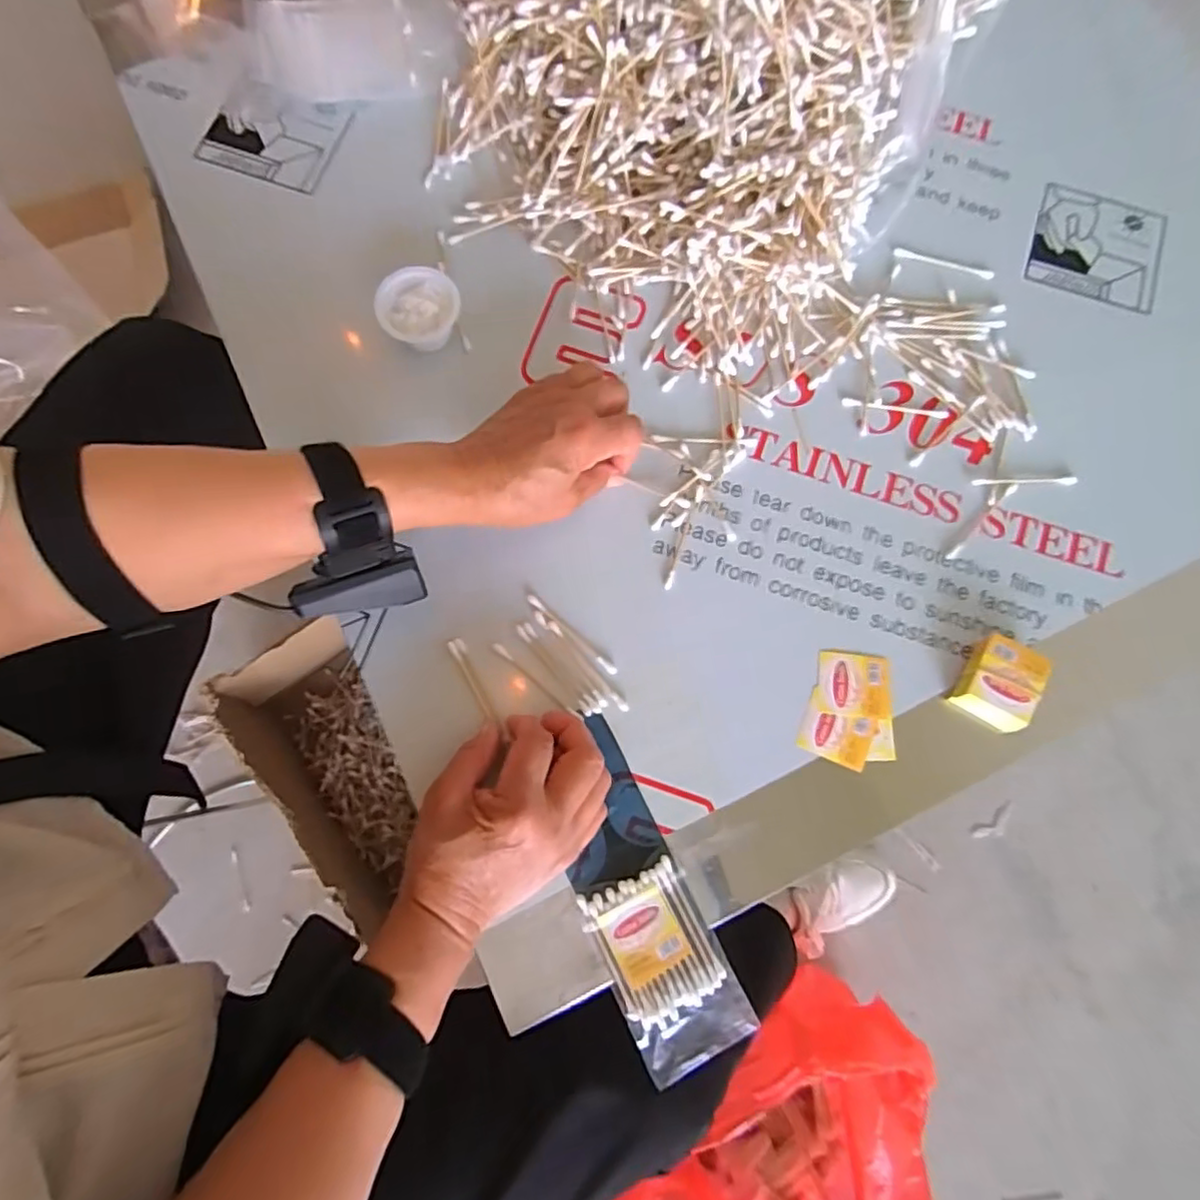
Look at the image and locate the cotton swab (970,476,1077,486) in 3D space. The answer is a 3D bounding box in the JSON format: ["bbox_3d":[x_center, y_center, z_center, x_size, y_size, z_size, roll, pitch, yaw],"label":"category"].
[{"bbox_3d":[0.289,-0.081,0.441,0.071,0.004,0.005,0,78,-2],"label":"cotton swab"}]

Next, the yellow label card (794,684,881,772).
[{"bbox_3d":[0.148,0.083,0.405,0.045,0.004,0.036,24,79,3],"label":"yellow label card"}]

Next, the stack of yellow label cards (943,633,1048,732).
[{"bbox_3d":[0.246,0.051,0.405,0.044,0.023,0.048,28,79,4],"label":"stack of yellow label cards"}]

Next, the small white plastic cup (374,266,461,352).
[{"bbox_3d":[-0.123,-0.198,0.451,0.054,0.032,0.051,0,78,-2],"label":"small white plastic cup"}]

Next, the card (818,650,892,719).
[{"bbox_3d":[0.161,0.054,0.411,0.045,0.004,0.040,5,78,-1],"label":"card"}]

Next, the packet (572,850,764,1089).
[{"bbox_3d":[0.038,0.210,0.372,0.065,0.008,0.105,-27,80,-7],"label":"packet"}]

